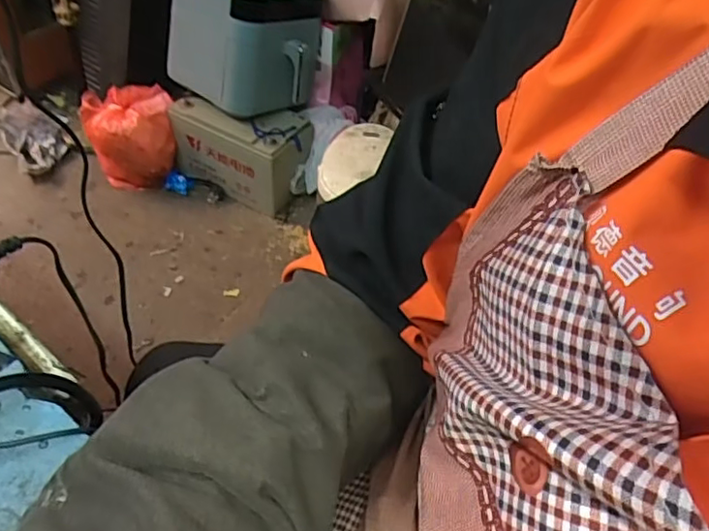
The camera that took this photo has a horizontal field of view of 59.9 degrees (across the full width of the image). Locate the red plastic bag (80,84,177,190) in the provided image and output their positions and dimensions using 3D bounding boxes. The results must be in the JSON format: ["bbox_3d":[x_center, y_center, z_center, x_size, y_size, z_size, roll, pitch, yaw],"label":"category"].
[{"bbox_3d":[-0.594,-0.340,1.660,0.214,0.210,0.189,-19,52,-23],"label":"red plastic bag"}]

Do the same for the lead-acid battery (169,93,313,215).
[{"bbox_3d":[-0.303,-0.324,1.671,0.362,0.231,0.194,27,50,17],"label":"lead-acid battery"}]

